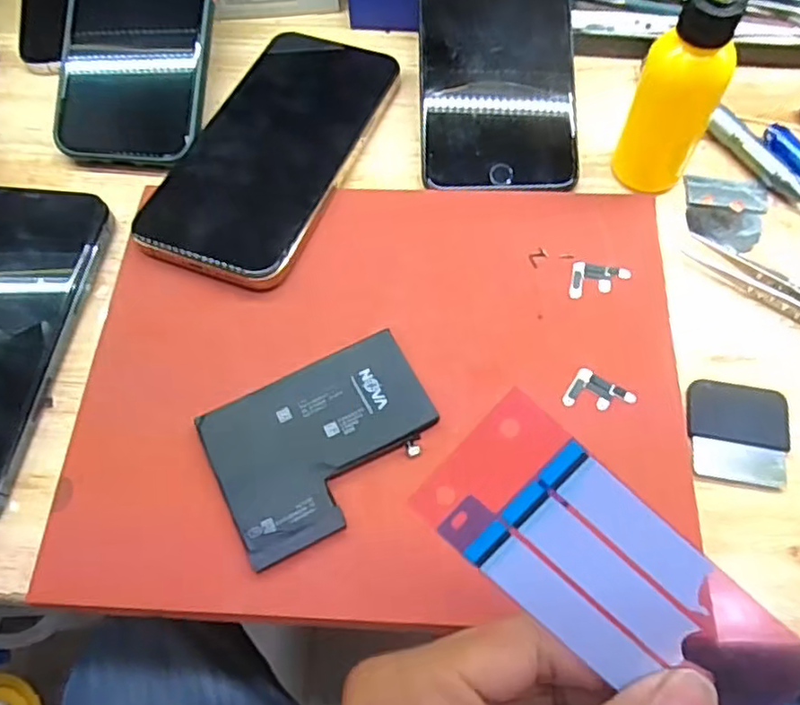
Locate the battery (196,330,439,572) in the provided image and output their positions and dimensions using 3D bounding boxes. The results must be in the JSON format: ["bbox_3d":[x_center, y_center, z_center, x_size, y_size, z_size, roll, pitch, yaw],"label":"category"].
[{"bbox_3d":[-0.029,0.034,0.258,0.087,0.004,0.065,-26,66,-10],"label":"battery"}]

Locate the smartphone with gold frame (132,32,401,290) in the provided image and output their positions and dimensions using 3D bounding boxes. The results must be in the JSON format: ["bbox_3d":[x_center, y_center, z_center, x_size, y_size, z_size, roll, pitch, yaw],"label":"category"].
[{"bbox_3d":[-0.061,-0.103,0.321,0.079,0.012,0.155,18,66,11],"label":"smartphone with gold frame"}]

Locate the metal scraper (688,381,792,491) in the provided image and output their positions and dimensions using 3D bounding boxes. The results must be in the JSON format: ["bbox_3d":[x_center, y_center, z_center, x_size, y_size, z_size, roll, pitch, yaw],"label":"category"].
[{"bbox_3d":[0.139,0.033,0.266,0.040,0.004,0.042,6,64,5],"label":"metal scraper"}]

